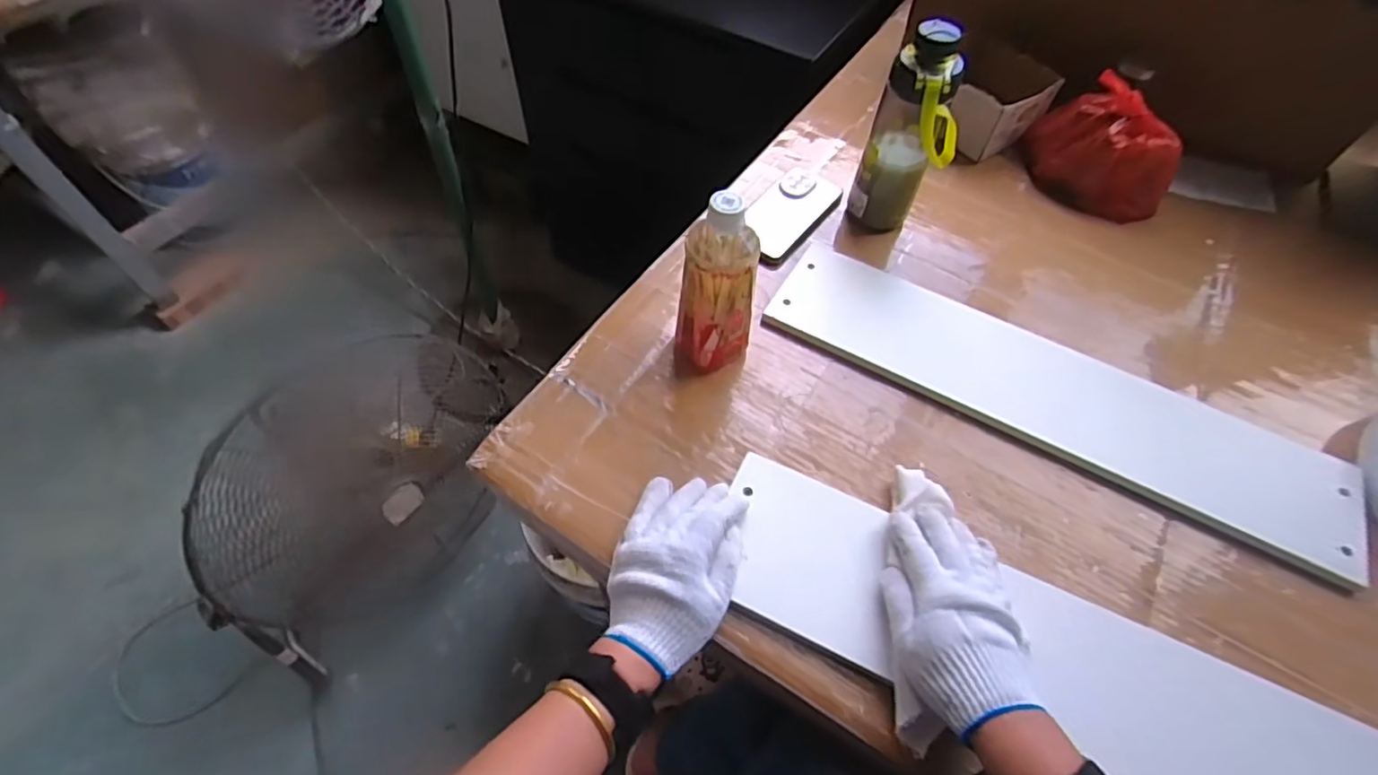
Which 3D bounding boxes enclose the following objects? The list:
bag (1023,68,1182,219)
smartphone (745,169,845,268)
[{"bbox_3d":[0.530,-0.303,0.795,0.184,0.126,0.094,33,60,19],"label":"bag"},{"bbox_3d":[0.122,-0.215,0.755,0.087,0.017,0.177,34,61,19],"label":"smartphone"}]

